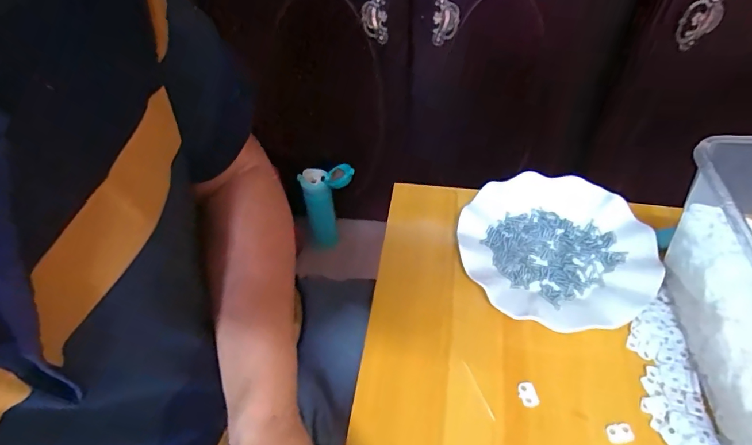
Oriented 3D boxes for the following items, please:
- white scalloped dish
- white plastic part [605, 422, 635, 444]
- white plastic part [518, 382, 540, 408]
[{"bbox_3d":[0.175,0.026,0.456,0.180,0.026,0.179,-1,49,1],"label":"white scalloped dish"},{"bbox_3d":[0.187,0.161,0.352,0.020,0.004,0.014,-7,50,-4],"label":"white plastic part"},{"bbox_3d":[0.124,0.141,0.376,0.013,0.007,0.020,-17,51,-12],"label":"white plastic part"}]

